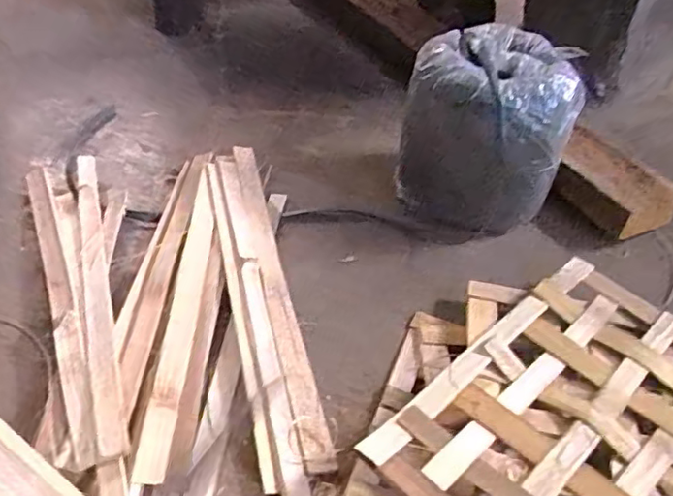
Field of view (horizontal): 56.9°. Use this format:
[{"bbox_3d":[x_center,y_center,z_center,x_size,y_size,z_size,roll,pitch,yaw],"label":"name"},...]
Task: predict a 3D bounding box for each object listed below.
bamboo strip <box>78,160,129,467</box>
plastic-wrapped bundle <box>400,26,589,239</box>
[{"bbox_3d":[-0.233,0.023,0.597,0.026,0.014,0.411,-3,39,-23],"label":"bamboo strip"},{"bbox_3d":[0.168,-0.131,0.725,0.181,0.192,0.174,20,43,16],"label":"plastic-wrapped bundle"}]

